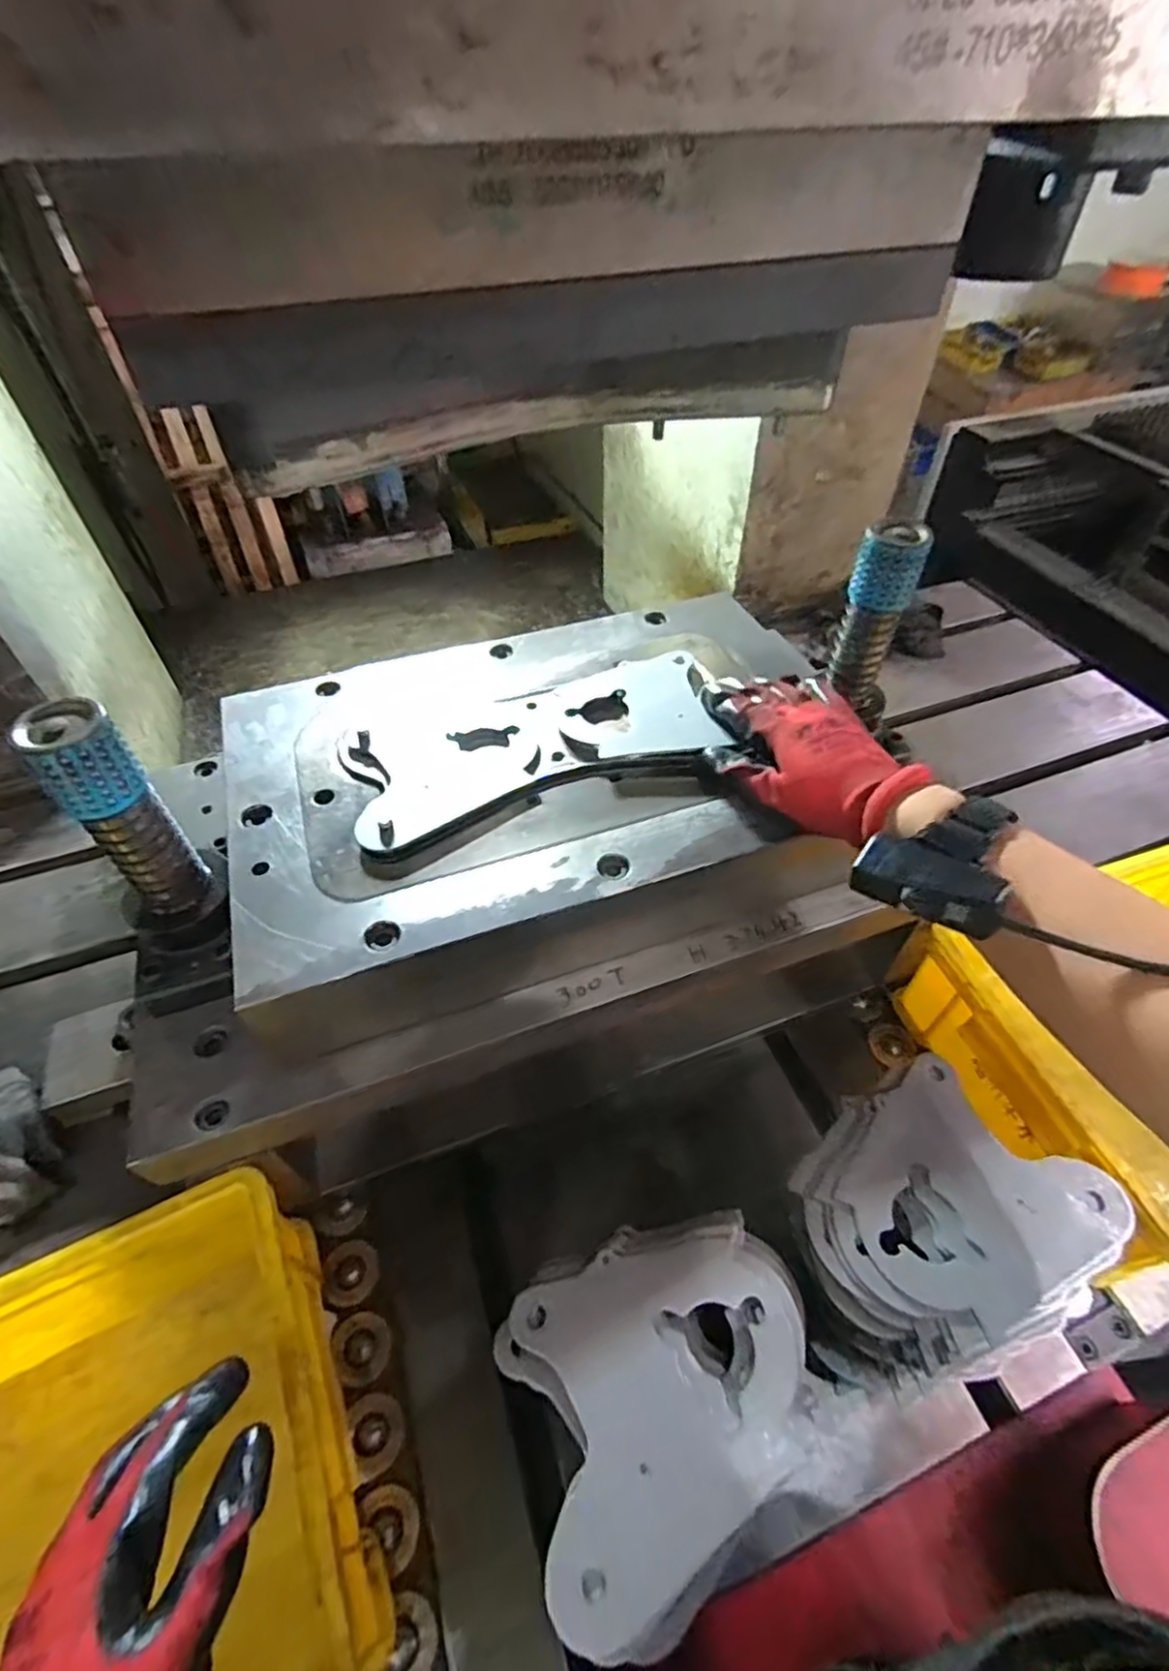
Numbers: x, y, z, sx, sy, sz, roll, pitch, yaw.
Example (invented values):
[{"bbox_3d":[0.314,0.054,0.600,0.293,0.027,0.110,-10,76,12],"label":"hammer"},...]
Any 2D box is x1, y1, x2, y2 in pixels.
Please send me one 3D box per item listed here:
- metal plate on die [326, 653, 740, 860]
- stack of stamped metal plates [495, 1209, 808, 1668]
[{"bbox_3d":[-0.038,-0.073,0.524,0.275,0.013,0.139,-19,51,-13],"label":"metal plate on die"},{"bbox_3d":[0.045,0.285,0.350,0.154,0.025,0.145,-16,50,-12],"label":"stack of stamped metal plates"}]

